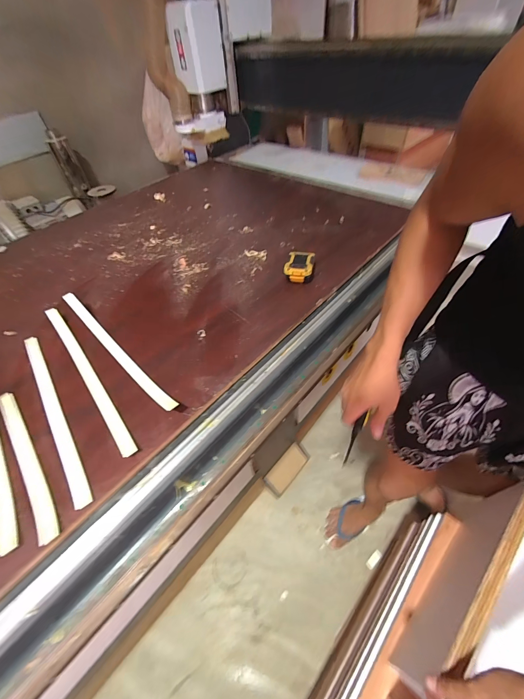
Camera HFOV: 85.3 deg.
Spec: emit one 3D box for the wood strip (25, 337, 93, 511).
[{"bbox_3d":[-0.471,0.116,0.637,0.031,0.015,0.529,-33,53,-22],"label":"wood strip"}]

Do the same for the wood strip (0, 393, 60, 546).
[{"bbox_3d":[-0.469,0.208,0.559,0.034,0.013,0.385,-37,55,-25],"label":"wood strip"}]

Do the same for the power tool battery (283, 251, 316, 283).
[{"bbox_3d":[0.115,-0.248,0.862,0.079,0.055,0.124,6,49,11],"label":"power tool battery"}]

